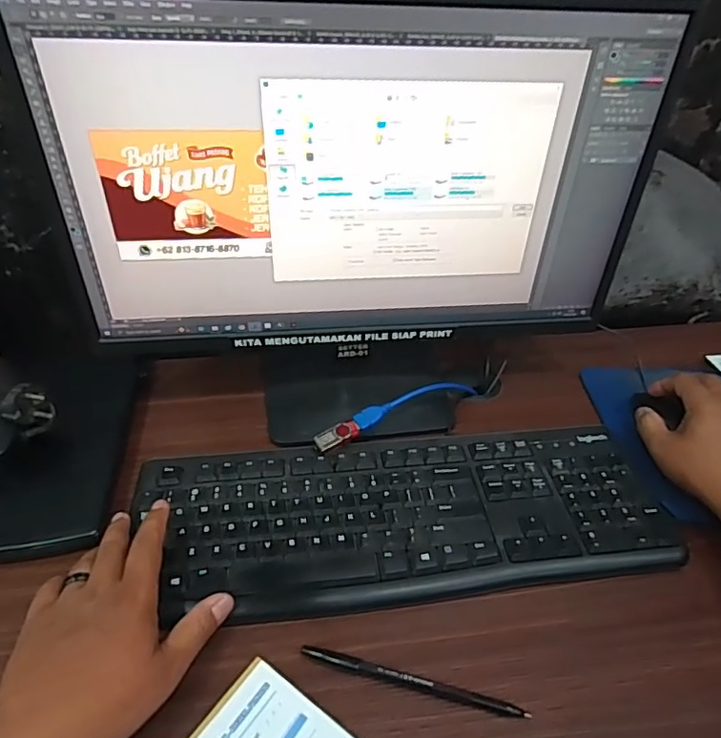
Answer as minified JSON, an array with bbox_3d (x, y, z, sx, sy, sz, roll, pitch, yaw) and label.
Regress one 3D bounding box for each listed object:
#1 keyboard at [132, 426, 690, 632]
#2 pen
[{"bbox_3d":[0.038,0.119,0.449,0.424,0.015,0.153,-3,40,-5],"label":"keyboard"},{"bbox_3d":[0.034,0.204,0.353,0.149,0.004,0.008,10,40,10],"label":"pen"}]

